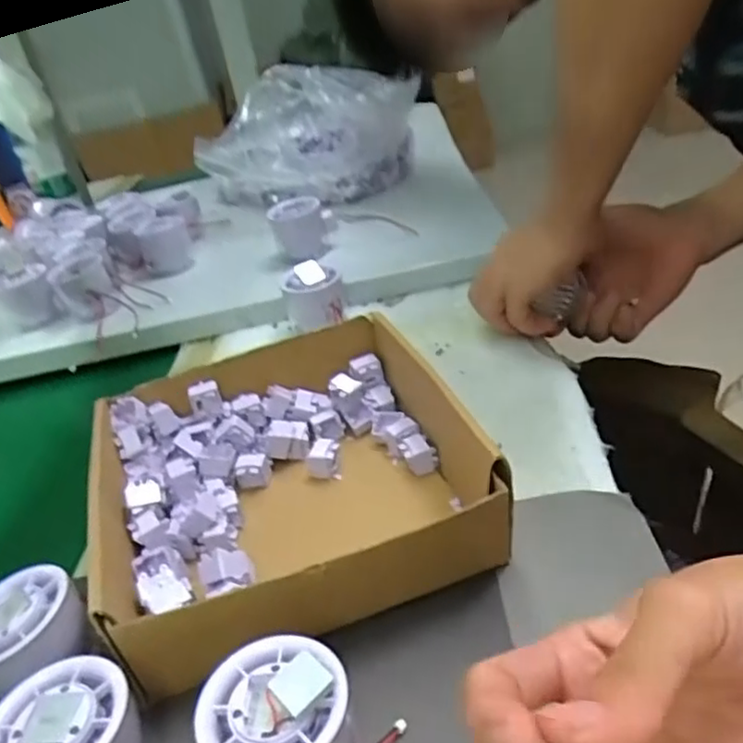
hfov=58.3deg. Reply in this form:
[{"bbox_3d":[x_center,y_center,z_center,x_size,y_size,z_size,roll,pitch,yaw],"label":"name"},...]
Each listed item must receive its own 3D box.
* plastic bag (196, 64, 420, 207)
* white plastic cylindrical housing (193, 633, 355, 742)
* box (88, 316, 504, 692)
[{"bbox_3d":[-0.076,-0.308,0.873,0.288,0.158,0.224,-14,31,0],"label":"plastic bag"},{"bbox_3d":[-0.036,0.147,0.266,0.056,0.055,0.061,-11,31,6],"label":"white plastic cylindrical housing"},{"bbox_3d":[-0.049,0.067,0.401,0.202,0.080,0.207,-19,31,-11],"label":"box"}]

